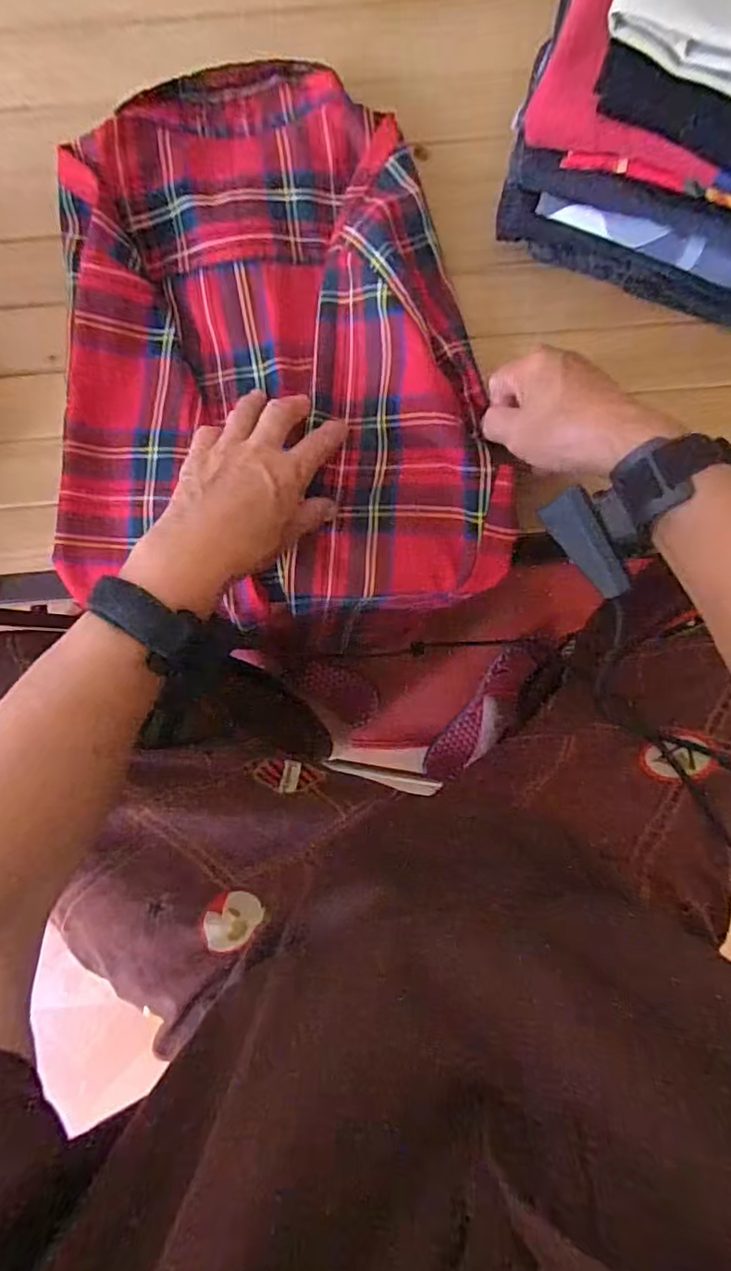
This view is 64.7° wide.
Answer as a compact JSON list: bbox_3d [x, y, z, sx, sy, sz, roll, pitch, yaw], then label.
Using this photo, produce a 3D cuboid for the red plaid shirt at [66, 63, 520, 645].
[{"bbox_3d":[-0.077,-0.194,0.416,0.302,0.055,0.391,-10,87,-2],"label":"red plaid shirt"}]

